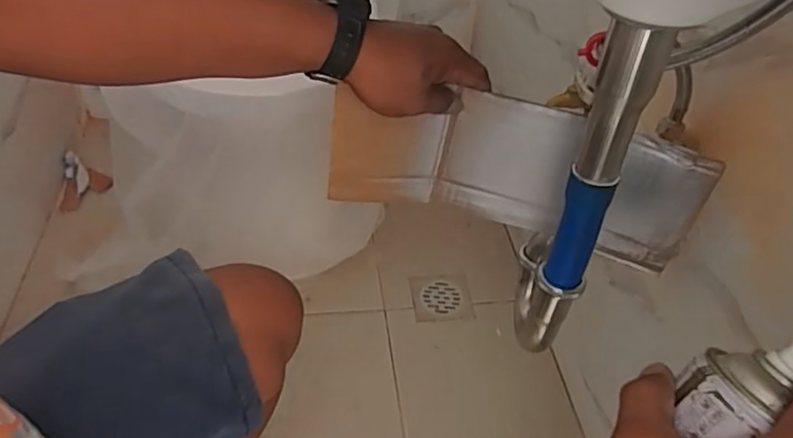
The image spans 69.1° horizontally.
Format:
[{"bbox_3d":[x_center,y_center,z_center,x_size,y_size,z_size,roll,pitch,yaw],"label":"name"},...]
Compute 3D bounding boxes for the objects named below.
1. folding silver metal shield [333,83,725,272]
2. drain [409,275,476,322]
[{"bbox_3d":[0.098,-0.037,0.509,0.314,0.123,0.048,11,43,9],"label":"folding silver metal shield"},{"bbox_3d":[0.080,0.138,1.018,0.106,0.004,0.097,-2,43,-7],"label":"drain"}]

